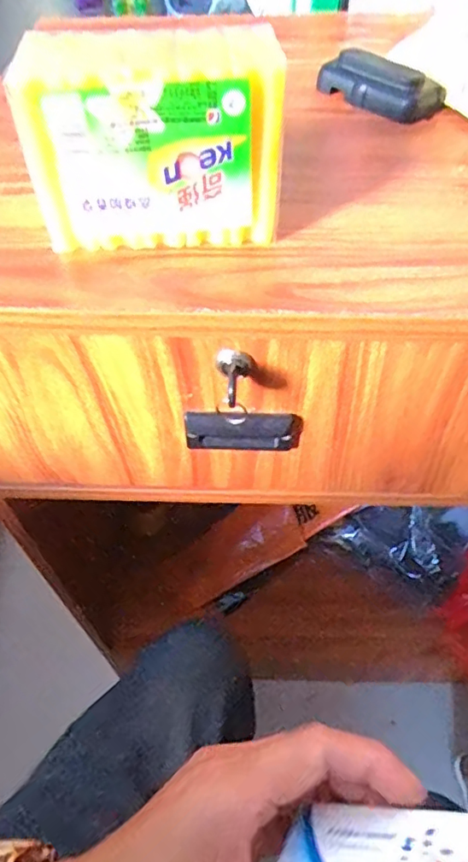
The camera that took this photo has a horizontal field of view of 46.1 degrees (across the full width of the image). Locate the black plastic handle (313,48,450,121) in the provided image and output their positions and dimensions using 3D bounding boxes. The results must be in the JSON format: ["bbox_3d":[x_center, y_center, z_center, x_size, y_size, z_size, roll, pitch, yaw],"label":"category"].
[{"bbox_3d":[0.124,-0.297,0.473,0.104,0.033,0.046,37,62,26],"label":"black plastic handle"}]

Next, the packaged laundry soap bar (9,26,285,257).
[{"bbox_3d":[-0.049,-0.174,0.328,0.147,0.117,0.063,-7,53,-3],"label":"packaged laundry soap bar"}]

